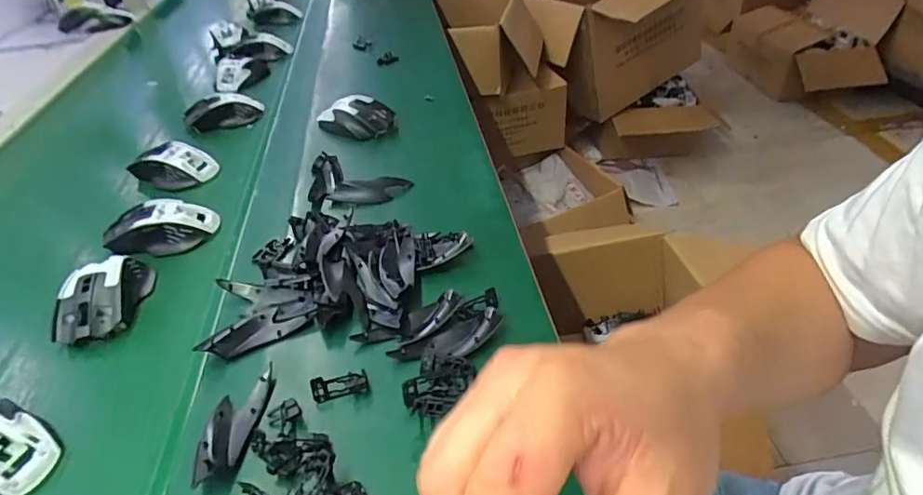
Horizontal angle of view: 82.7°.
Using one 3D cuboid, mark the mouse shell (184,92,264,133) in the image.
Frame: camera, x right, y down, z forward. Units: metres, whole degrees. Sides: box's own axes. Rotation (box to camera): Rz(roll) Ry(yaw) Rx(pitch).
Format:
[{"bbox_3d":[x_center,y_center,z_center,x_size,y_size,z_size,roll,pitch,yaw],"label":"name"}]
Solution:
[{"bbox_3d":[-0.357,-0.203,0.793,0.108,0.045,0.053,-18,42,-21],"label":"mouse shell"}]

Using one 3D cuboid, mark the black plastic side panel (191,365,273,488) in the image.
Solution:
[{"bbox_3d":[-0.171,0.128,0.389,0.035,0.021,0.099,3,39,4],"label":"black plastic side panel"}]

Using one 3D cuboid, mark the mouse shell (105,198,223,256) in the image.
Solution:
[{"bbox_3d":[-0.326,-0.024,0.573,0.107,0.040,0.050,-13,40,-11],"label":"mouse shell"}]

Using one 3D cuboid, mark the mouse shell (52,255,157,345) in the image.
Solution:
[{"bbox_3d":[-0.340,0.044,0.495,0.061,0.039,0.100,-7,39,-4],"label":"mouse shell"}]

